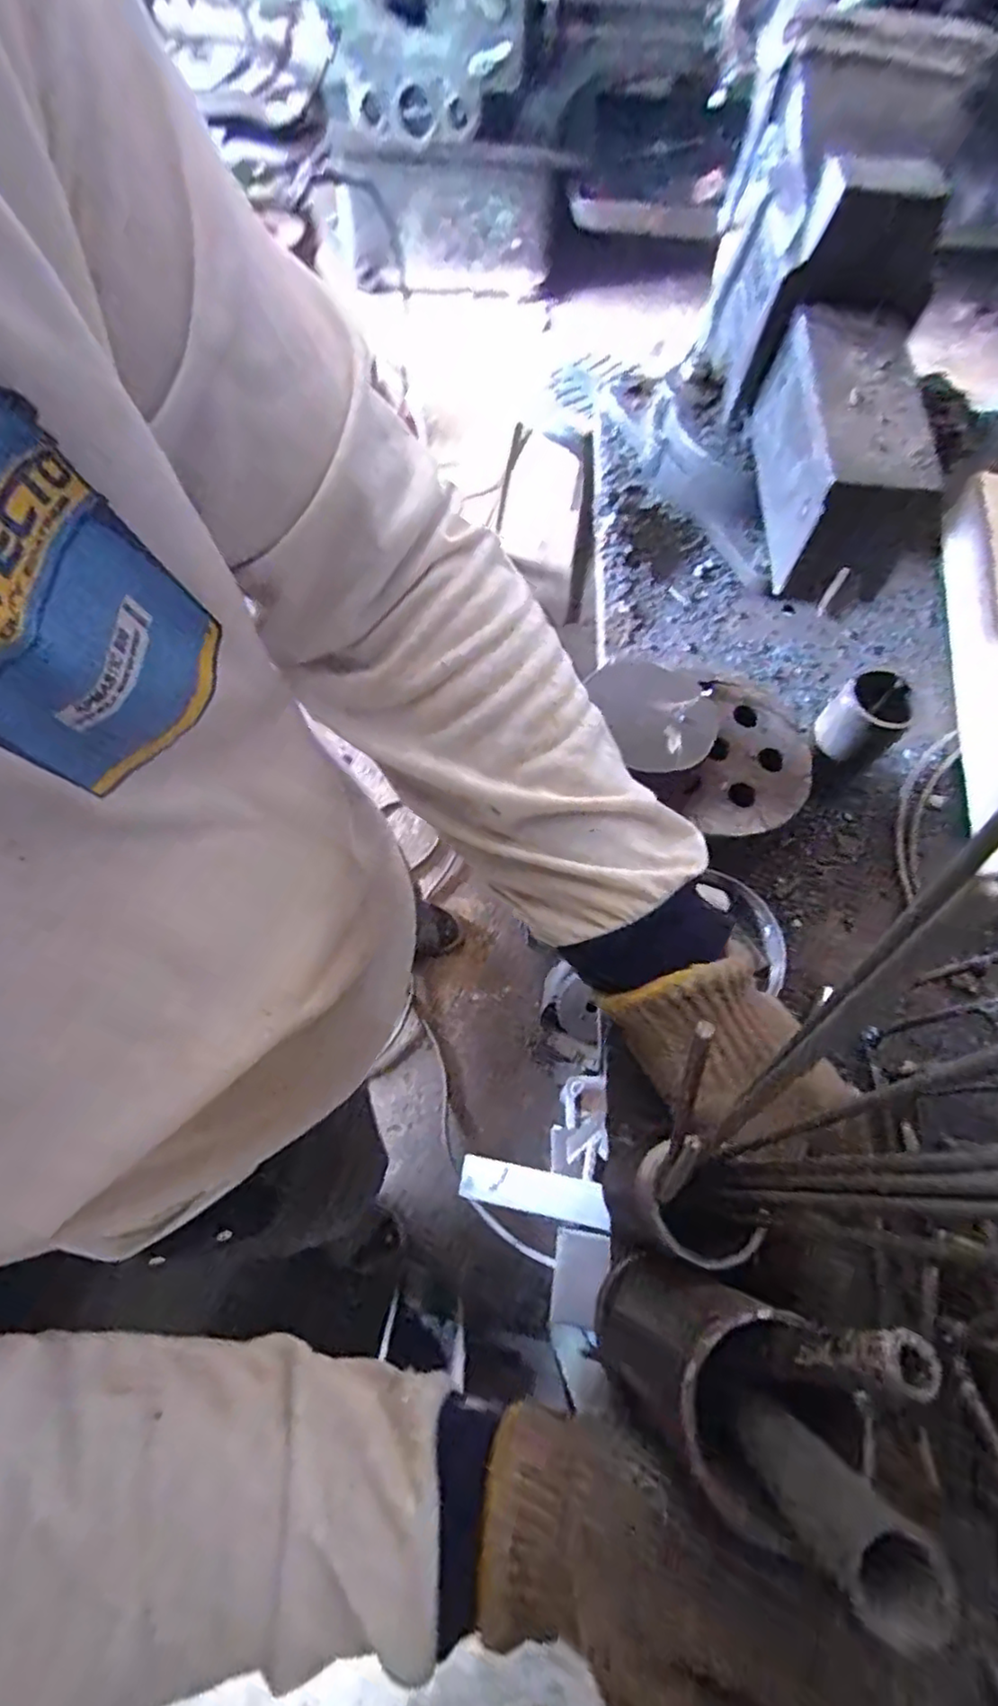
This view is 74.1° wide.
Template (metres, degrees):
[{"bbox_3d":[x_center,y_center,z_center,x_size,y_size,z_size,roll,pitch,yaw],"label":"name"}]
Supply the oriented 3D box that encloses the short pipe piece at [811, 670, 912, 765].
[{"bbox_3d":[0.206,-0.077,0.372,0.038,0.037,0.038,1,66,-1],"label":"short pipe piece"}]

